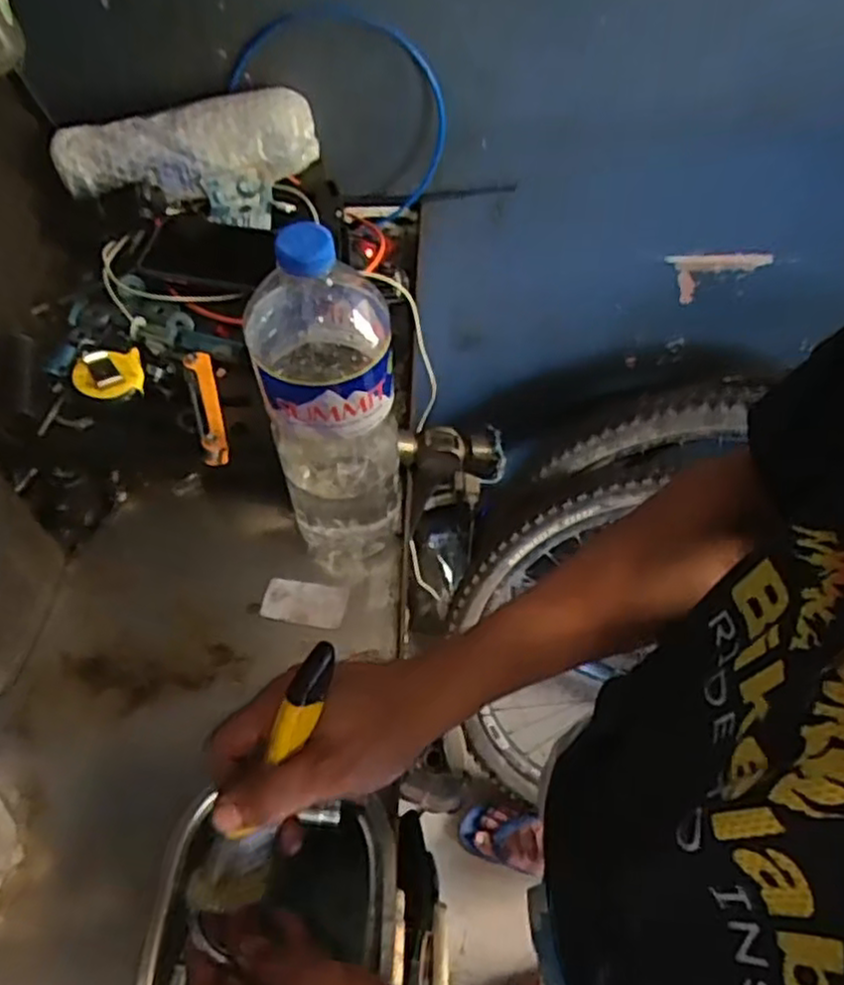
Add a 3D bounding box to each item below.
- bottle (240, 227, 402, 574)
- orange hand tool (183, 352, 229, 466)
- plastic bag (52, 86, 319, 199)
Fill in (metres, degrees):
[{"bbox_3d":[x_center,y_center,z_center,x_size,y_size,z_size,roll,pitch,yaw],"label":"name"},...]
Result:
[{"bbox_3d":[-0.061,-0.051,0.526,0.091,0.312,0.084,-10,59,-7],"label":"bottle"},{"bbox_3d":[-0.185,-0.074,0.635,0.022,0.024,0.108,-15,60,-10],"label":"orange hand tool"},{"bbox_3d":[-0.230,-0.342,0.734,0.250,0.071,0.061,-11,60,-8],"label":"plastic bag"}]

